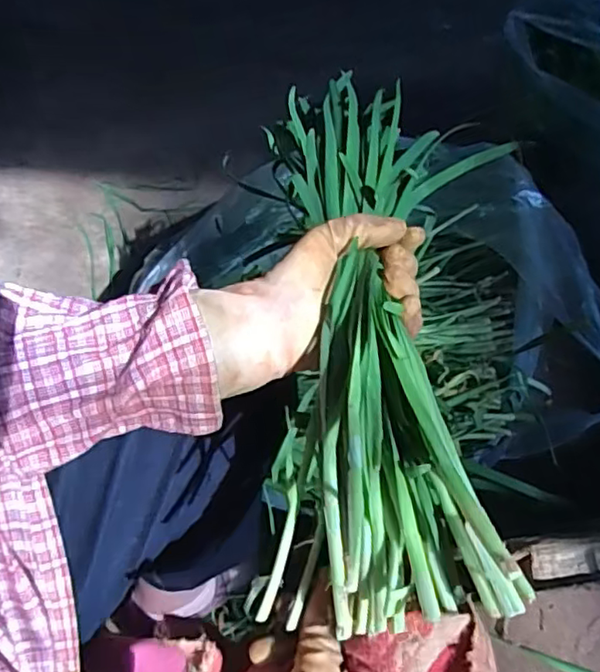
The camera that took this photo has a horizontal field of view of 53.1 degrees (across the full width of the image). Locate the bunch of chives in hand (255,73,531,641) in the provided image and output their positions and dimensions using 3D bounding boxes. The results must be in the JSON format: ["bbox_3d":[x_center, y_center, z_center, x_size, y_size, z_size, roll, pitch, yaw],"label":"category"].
[{"bbox_3d":[0.047,-0.039,0.387,0.131,0.069,0.406,-1,55,0],"label":"bunch of chives in hand"}]

